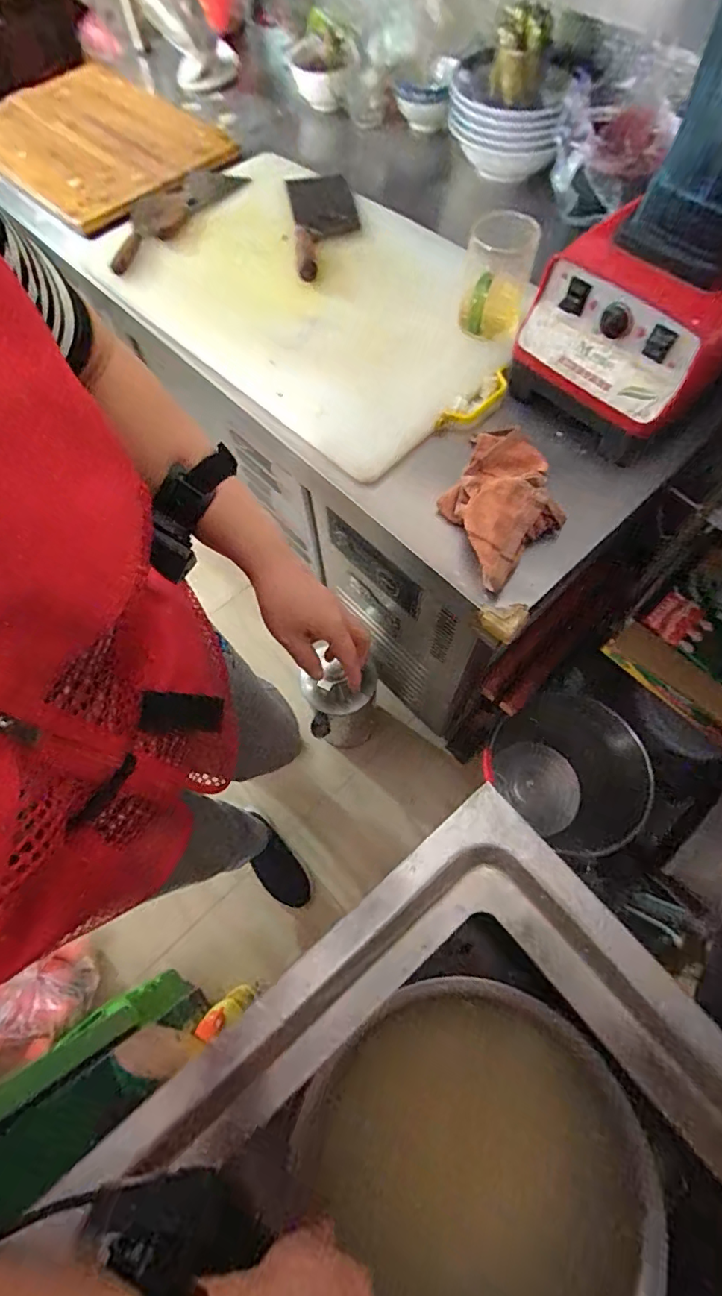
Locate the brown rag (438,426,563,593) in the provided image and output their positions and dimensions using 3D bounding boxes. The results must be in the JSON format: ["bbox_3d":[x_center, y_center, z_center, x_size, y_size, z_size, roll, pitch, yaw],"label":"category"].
[{"bbox_3d":[0.161,-0.177,0.578,0.136,0.048,0.201,-22,67,-6],"label":"brown rag"}]

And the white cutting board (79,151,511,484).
[{"bbox_3d":[-0.068,-0.509,0.727,0.607,0.040,0.384,40,74,18],"label":"white cutting board"}]

